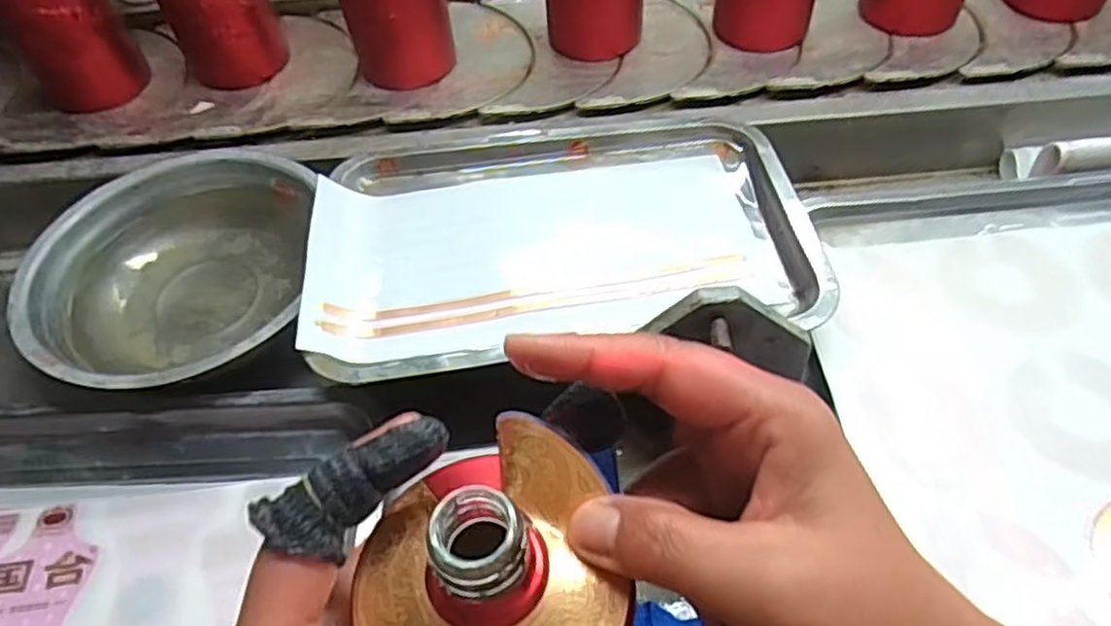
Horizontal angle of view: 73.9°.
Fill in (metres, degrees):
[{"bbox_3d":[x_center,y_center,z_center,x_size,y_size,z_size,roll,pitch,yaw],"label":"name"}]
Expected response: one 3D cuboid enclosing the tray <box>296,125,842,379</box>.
[{"bbox_3d":[0.001,-0.054,0.474,0.300,0.022,0.205,-5,49,-3],"label":"tray"}]

